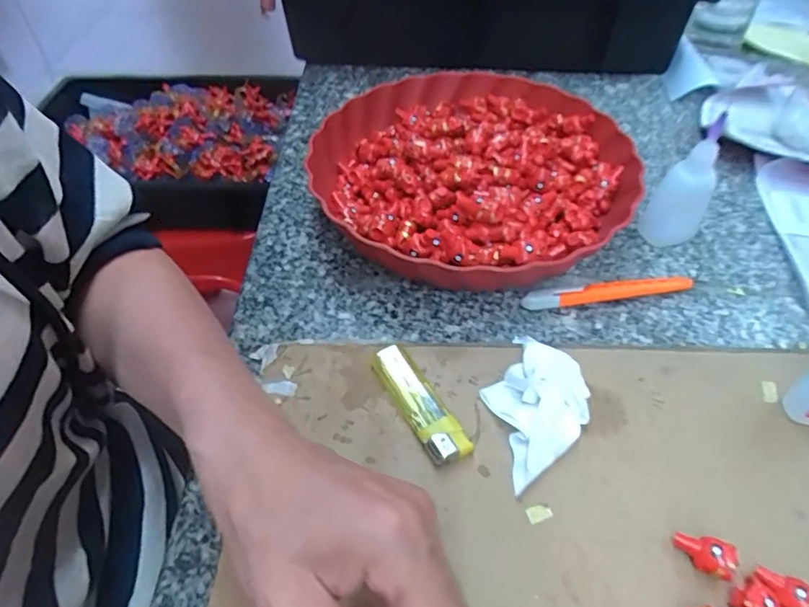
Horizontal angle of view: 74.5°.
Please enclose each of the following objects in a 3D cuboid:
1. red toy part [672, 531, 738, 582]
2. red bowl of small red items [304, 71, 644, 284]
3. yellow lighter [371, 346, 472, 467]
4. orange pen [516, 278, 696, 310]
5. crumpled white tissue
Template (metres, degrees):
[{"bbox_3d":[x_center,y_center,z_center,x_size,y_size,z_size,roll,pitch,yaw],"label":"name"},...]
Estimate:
[{"bbox_3d":[0.141,0.119,0.251,0.024,0.014,0.015,19,52,17],"label":"red toy part"},{"bbox_3d":[0.052,-0.102,0.418,0.231,0.064,0.239,-1,49,1],"label":"red bowl of small red items"},{"bbox_3d":[0.008,0.057,0.305,0.022,0.012,0.078,-25,53,-20],"label":"yellow lighter"},{"bbox_3d":[0.139,-0.007,0.367,0.118,0.015,0.012,-6,49,-4],"label":"orange pen"},{"bbox_3d":[0.071,0.057,0.295,0.064,0.028,0.056,-29,54,-23],"label":"crumpled white tissue"}]

